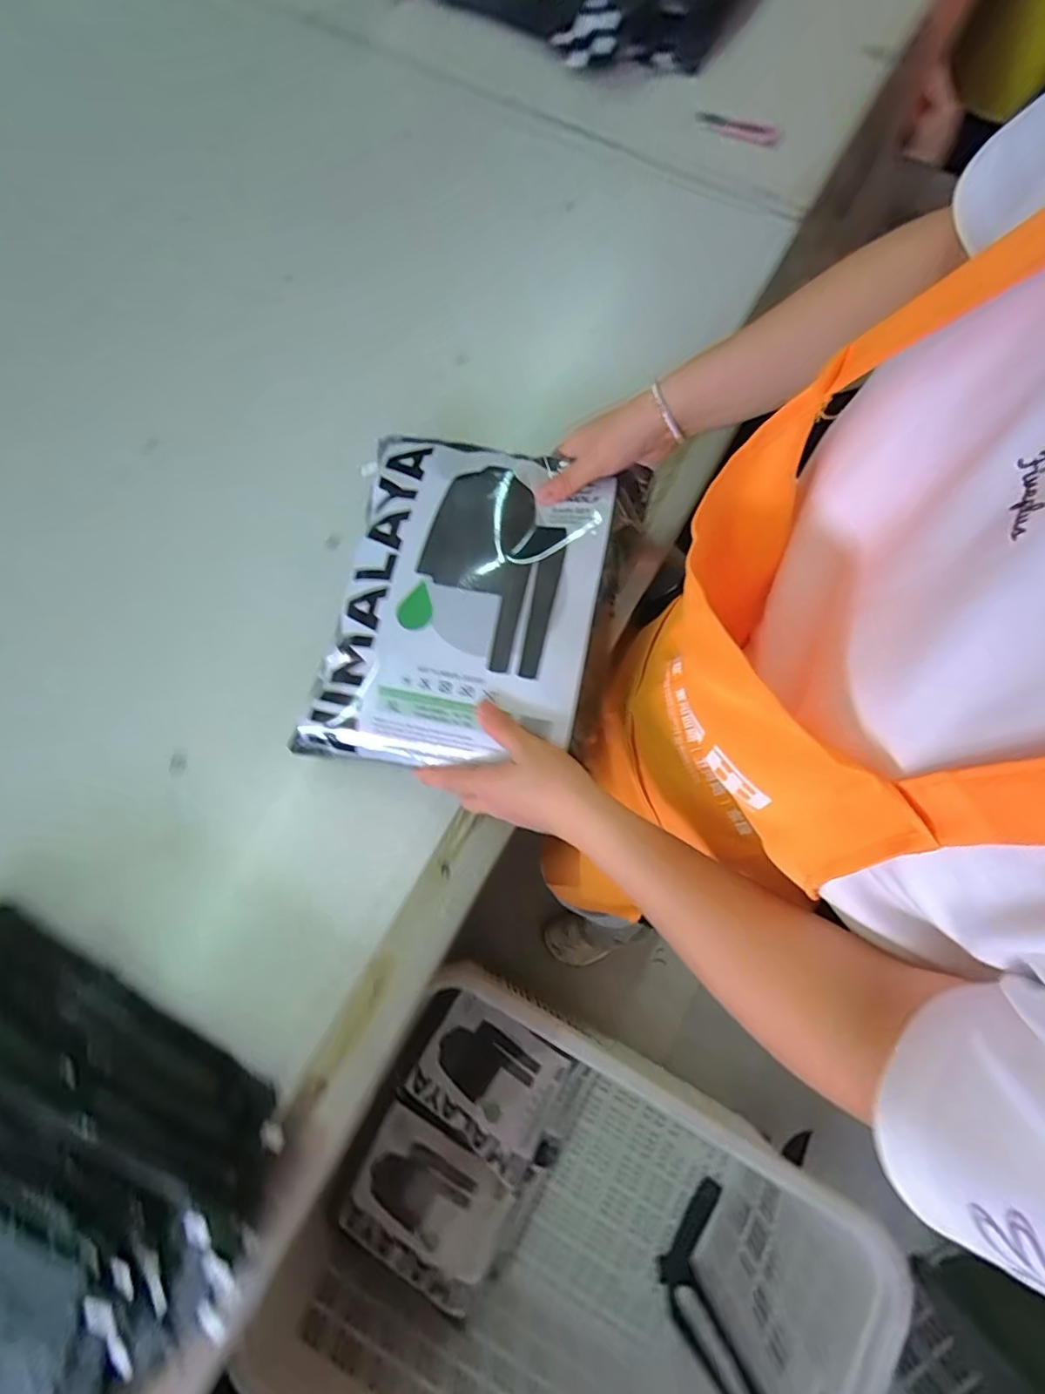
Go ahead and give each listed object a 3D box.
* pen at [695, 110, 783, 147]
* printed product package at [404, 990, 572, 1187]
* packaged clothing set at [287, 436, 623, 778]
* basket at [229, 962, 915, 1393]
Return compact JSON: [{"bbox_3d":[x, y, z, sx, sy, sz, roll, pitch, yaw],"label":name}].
[{"bbox_3d":[0.261,-0.686,0.649,0.167,0.017,0.018,-26,77,-30],"label":"pen"},{"bbox_3d":[-0.068,0.688,0.964,0.243,0.046,0.207,26,80,7],"label":"printed product package"},{"bbox_3d":[-0.049,-0.078,0.440,0.212,0.041,0.275,12,78,4],"label":"packaged clothing set"},{"bbox_3d":[0.136,0.936,0.900,0.739,0.405,0.520,23,79,6],"label":"basket"}]

